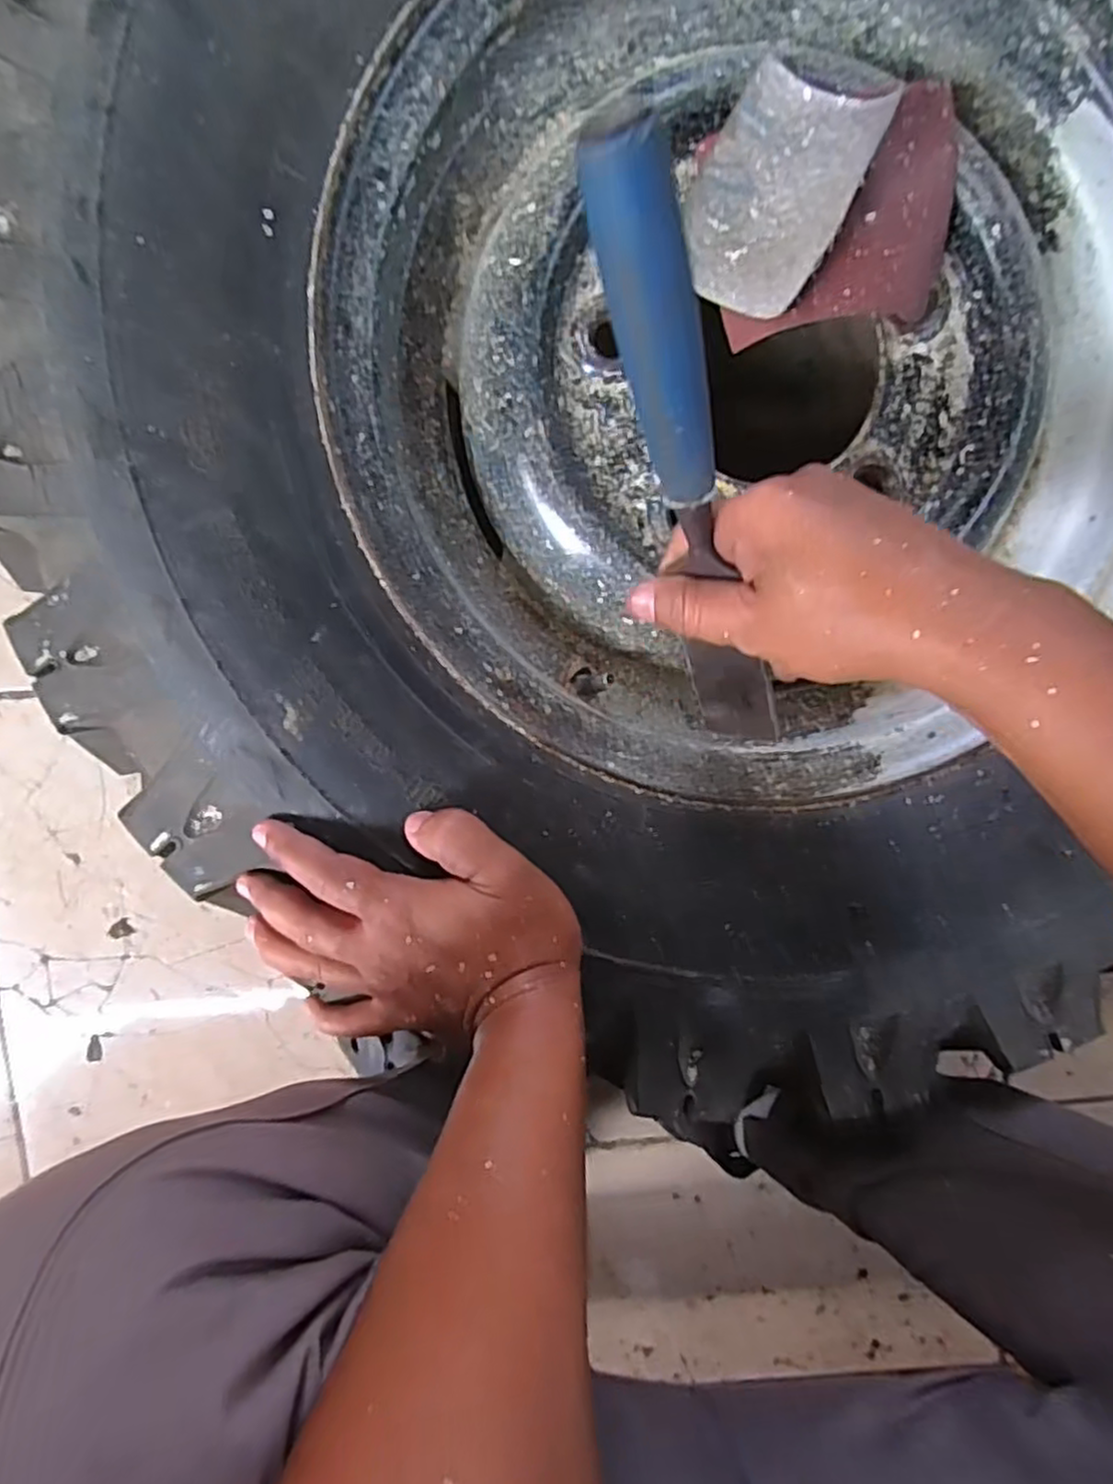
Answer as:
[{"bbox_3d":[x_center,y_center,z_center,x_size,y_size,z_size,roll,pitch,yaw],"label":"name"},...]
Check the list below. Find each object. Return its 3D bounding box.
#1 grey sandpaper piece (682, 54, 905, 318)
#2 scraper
[{"bbox_3d":[0.103,-0.259,0.329,0.073,0.012,0.098,36,104,15],"label":"grey sandpaper piece"},{"bbox_3d":[0.055,-0.078,0.261,0.025,0.023,0.250,-29,138,-1],"label":"scraper"}]

